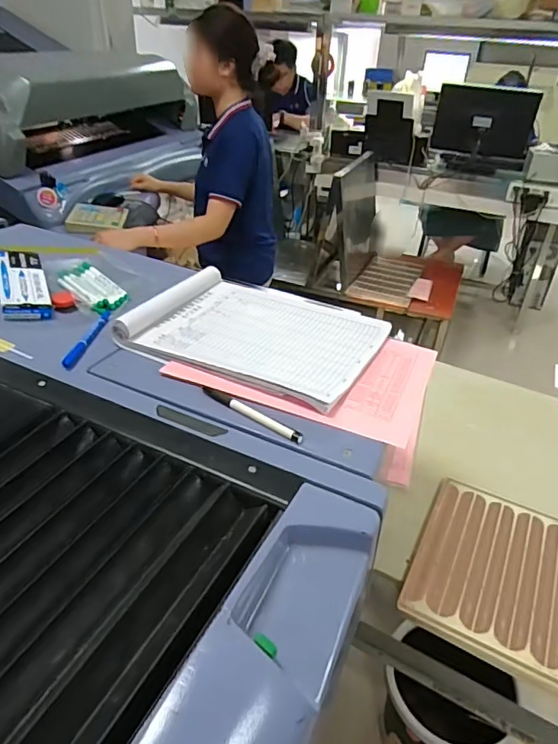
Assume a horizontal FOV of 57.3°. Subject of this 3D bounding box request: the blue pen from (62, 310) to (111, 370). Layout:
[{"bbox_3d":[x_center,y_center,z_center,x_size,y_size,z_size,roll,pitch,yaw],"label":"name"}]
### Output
[{"bbox_3d":[-0.246,-0.050,0.669,0.018,0.010,0.152,5,34,3],"label":"blue pen"}]

